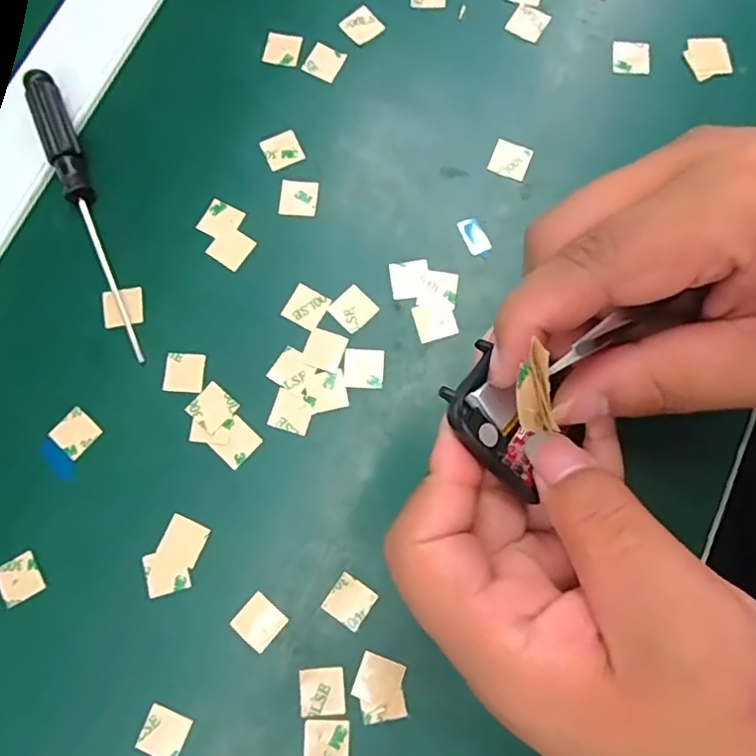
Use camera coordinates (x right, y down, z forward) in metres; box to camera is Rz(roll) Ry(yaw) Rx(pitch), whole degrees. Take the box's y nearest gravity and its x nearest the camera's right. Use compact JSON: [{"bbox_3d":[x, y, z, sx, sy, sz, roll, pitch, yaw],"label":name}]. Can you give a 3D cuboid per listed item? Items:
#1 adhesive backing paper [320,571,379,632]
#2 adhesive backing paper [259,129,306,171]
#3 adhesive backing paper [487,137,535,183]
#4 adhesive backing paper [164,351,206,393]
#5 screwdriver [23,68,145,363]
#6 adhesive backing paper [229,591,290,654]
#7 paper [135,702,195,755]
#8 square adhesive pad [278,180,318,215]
[{"bbox_3d":[-0.010,0.080,0.214,0.015,0.004,0.015,34,80,7],"label":"adhesive backing paper"},{"bbox_3d":[-0.041,-0.097,0.252,0.016,0.004,0.016,-25,78,-4],"label":"adhesive backing paper"},{"bbox_3d":[0.055,-0.091,0.249,0.016,0.004,0.015,23,83,6],"label":"adhesive backing paper"},{"bbox_3d":[-0.076,-0.003,0.232,0.015,0.004,0.016,4,78,2],"label":"adhesive backing paper"},{"bbox_3d":[-0.118,-0.068,0.242,0.013,0.012,0.130,-23,78,-3],"label":"screwdriver"},{"bbox_3d":[-0.042,0.087,0.213,0.015,0.004,0.015,39,80,13],"label":"adhesive backing paper"},{"bbox_3d":[-0.074,0.122,0.205,0.015,0.004,0.016,24,80,6],"label":"paper"},{"bbox_3d":[-0.033,-0.075,0.248,0.015,0.004,0.015,4,78,2],"label":"square adhesive pad"}]

